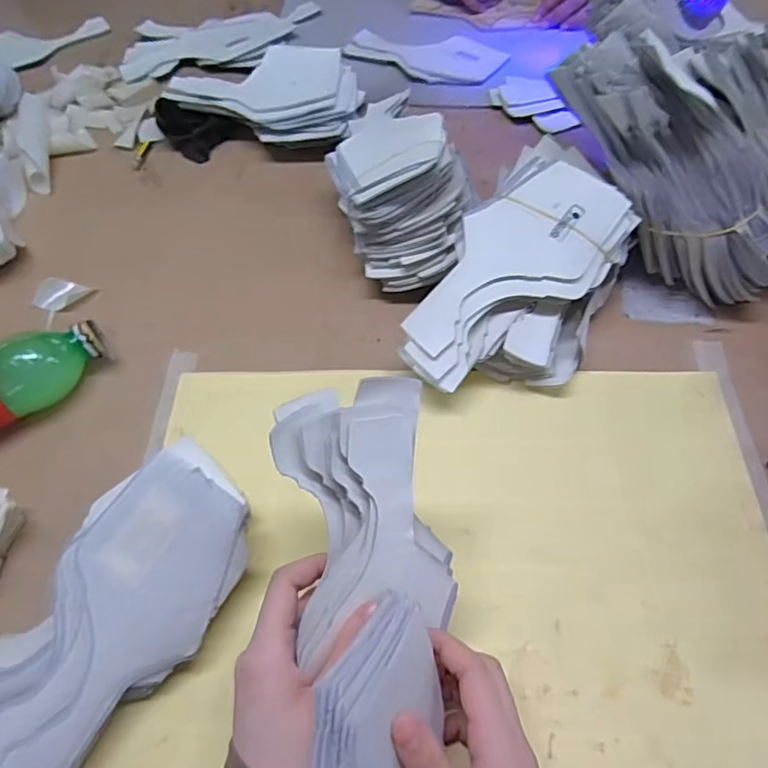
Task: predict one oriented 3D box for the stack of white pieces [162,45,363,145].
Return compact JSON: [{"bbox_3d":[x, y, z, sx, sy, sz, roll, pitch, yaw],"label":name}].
[{"bbox_3d":[-0.131,-0.321,0.632,0.209,0.044,0.132,4,60,5],"label":"stack of white pieces"}]

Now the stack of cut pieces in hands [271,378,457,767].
[{"bbox_3d":[-0.002,0.159,0.285,0.092,0.089,0.318,-4,82,-1],"label":"stack of cut pieces in hands"}]

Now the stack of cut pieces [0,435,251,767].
[{"bbox_3d":[-0.173,0.146,0.350,0.104,0.060,0.214,38,68,22],"label":"stack of cut pieces"}]

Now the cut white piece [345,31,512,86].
[{"bbox_3d":[0.052,-0.411,0.701,0.194,0.012,0.085,10,61,8],"label":"cut white piece"}]

